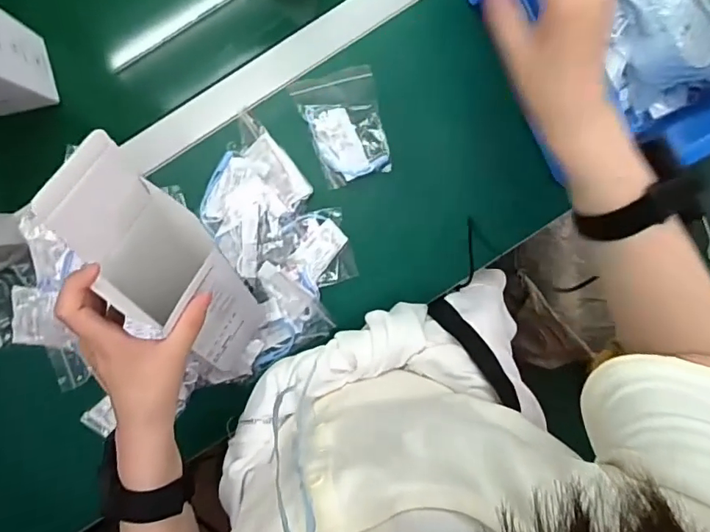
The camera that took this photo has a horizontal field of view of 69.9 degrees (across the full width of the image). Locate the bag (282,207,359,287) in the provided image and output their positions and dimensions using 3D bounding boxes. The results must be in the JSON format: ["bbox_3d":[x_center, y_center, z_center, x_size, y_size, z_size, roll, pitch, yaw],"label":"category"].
[{"bbox_3d":[-0.039,-0.020,0.580,0.074,0.014,0.084,-15,98,-3],"label":"bag"}]

